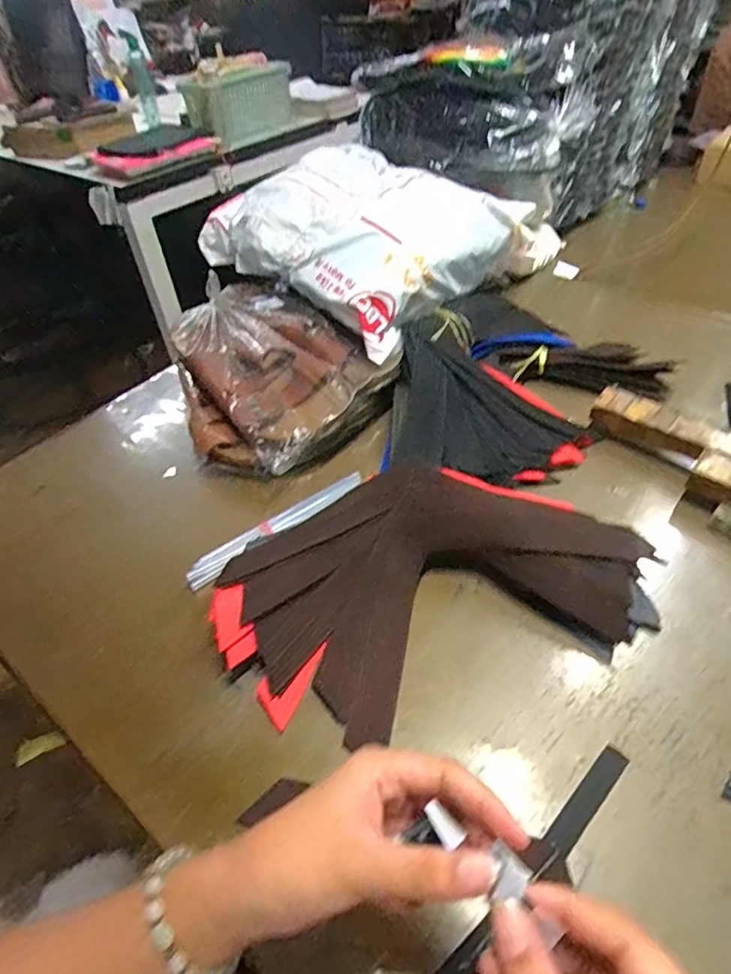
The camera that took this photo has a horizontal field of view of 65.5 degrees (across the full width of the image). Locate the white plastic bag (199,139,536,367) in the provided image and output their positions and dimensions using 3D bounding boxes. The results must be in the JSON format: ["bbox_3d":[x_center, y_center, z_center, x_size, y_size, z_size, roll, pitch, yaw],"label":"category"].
[{"bbox_3d":[0.001,-0.334,0.715,0.315,0.101,0.293,33,57,32],"label":"white plastic bag"}]

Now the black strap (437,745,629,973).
[{"bbox_3d":[0.084,0.248,0.332,0.245,0.012,0.021,-34,53,-28],"label":"black strap"}]

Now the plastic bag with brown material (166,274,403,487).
[{"bbox_3d":[-0.122,-0.129,0.653,0.208,0.086,0.274,-37,53,-27],"label":"plastic bag with brown material"}]

